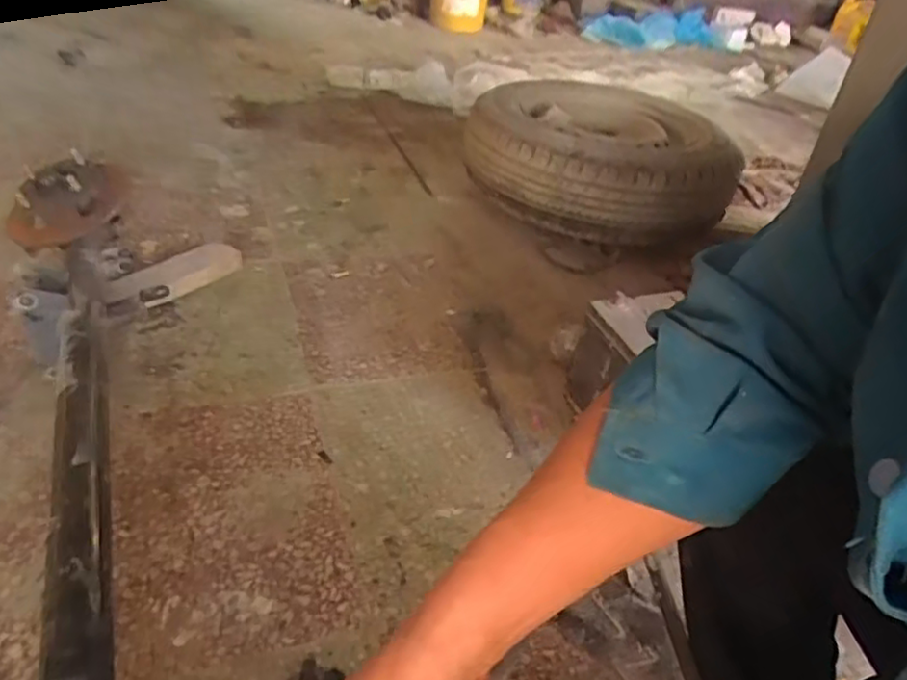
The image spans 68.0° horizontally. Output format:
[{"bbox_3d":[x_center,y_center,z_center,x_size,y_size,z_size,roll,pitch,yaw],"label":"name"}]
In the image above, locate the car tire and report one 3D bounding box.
[{"bbox_3d":[0.279,-0.418,1.464,0.484,0.195,0.519,-1,36,-12],"label":"car tire"}]

